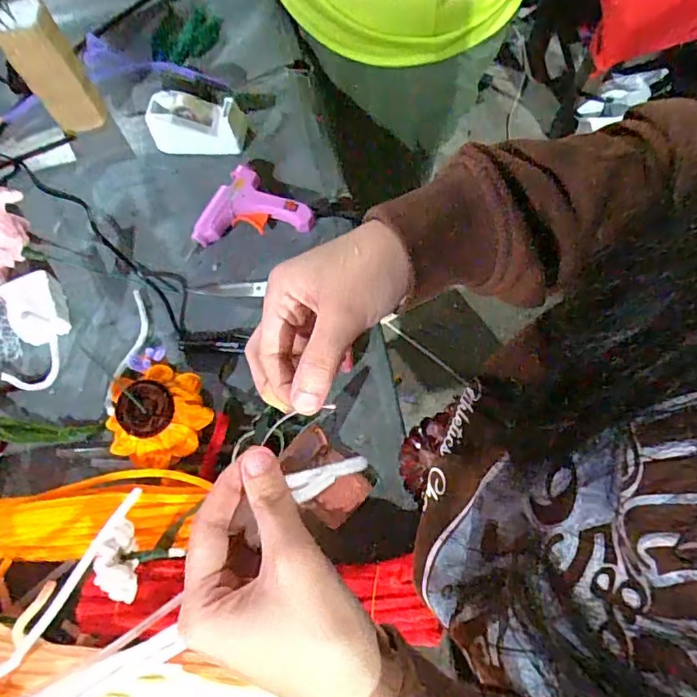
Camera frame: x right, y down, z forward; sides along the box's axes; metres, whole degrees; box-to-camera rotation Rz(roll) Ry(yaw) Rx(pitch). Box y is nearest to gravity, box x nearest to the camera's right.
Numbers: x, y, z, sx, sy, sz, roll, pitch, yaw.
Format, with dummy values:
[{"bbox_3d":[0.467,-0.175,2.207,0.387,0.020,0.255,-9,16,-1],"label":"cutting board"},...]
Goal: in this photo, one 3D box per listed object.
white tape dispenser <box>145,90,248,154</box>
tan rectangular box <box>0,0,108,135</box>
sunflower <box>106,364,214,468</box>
[{"bbox_3d":[-0.167,-0.247,0.596,0.105,0.045,0.049,3,69,2],"label":"white tape dispenser"},{"bbox_3d":[-0.312,-0.290,0.565,0.058,0.141,0.024,-33,72,-11],"label":"tan rectangular box"},{"bbox_3d":[-0.183,0.058,0.499,0.090,0.046,0.094,0,69,1],"label":"sunflower"}]

